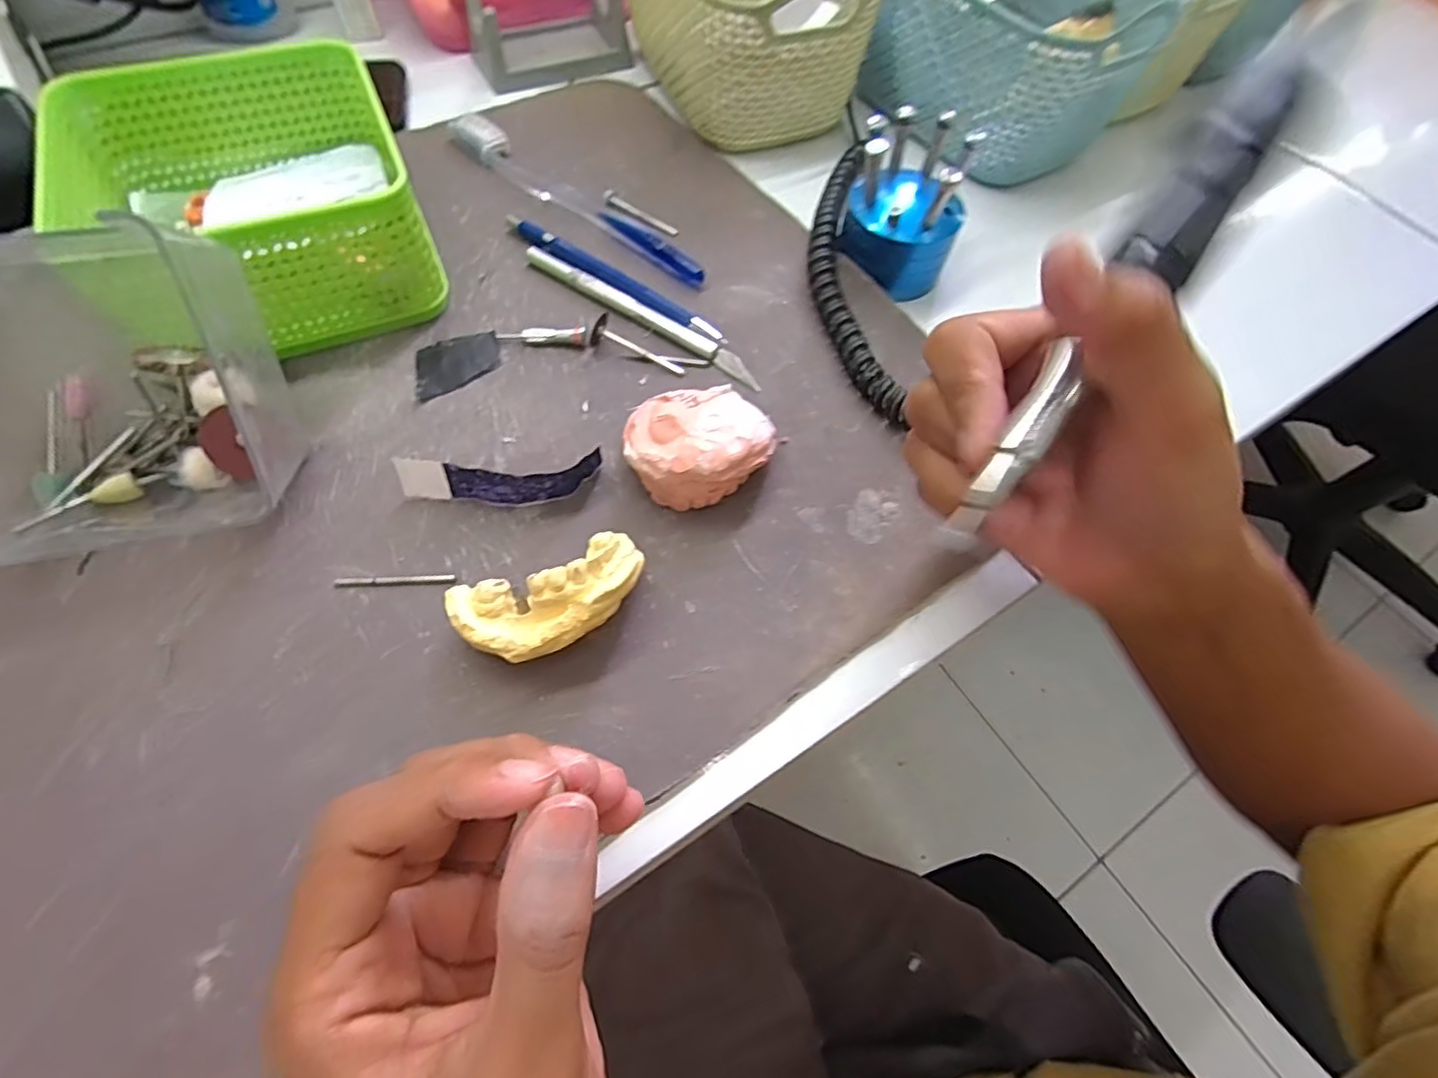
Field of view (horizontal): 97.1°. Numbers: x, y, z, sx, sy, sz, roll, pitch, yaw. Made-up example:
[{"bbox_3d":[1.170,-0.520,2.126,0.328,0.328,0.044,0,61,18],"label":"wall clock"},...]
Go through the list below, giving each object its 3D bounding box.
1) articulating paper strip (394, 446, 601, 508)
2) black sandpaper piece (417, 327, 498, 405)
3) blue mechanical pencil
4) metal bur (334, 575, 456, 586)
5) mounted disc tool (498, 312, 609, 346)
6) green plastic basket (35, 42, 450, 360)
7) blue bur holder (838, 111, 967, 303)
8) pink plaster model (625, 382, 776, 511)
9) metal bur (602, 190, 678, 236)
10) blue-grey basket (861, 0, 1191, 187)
[{"bbox_3d":[-0.088,-0.024,0.258,0.079,0.018,0.014,-4,62,-6],"label":"articulating paper strip"},{"bbox_3d":[-0.120,-0.081,0.293,0.038,0.005,0.030,-14,64,-11],"label":"black sandpaper piece"},{"bbox_3d":[-0.054,-0.131,0.322,0.137,0.009,0.012,32,64,12],"label":"blue mechanical pencil"},{"bbox_3d":[-0.123,0.015,0.241,0.043,0.004,0.004,-2,62,-6],"label":"metal bur"},{"bbox_3d":[-0.078,-0.098,0.301,0.051,0.012,0.010,-2,62,-5],"label":"mounted disc tool"},{"bbox_3d":[-0.211,-0.154,0.293,0.125,0.063,0.134,-24,66,-16],"label":"green plastic basket"},{"bbox_3d":[0.096,-0.171,0.323,0.058,0.061,0.062,23,63,8],"label":"blue bur holder"},{"bbox_3d":[-0.009,-0.039,0.266,0.058,0.030,0.047,-21,65,-15],"label":"pink plaster model"},{"bbox_3d":[-0.043,-0.181,0.352,0.046,0.007,0.008,27,63,10],"label":"metal bur"},{"bbox_3d":[0.176,-0.303,0.383,0.120,0.086,0.149,-36,70,-21],"label":"blue-grey basket"}]

